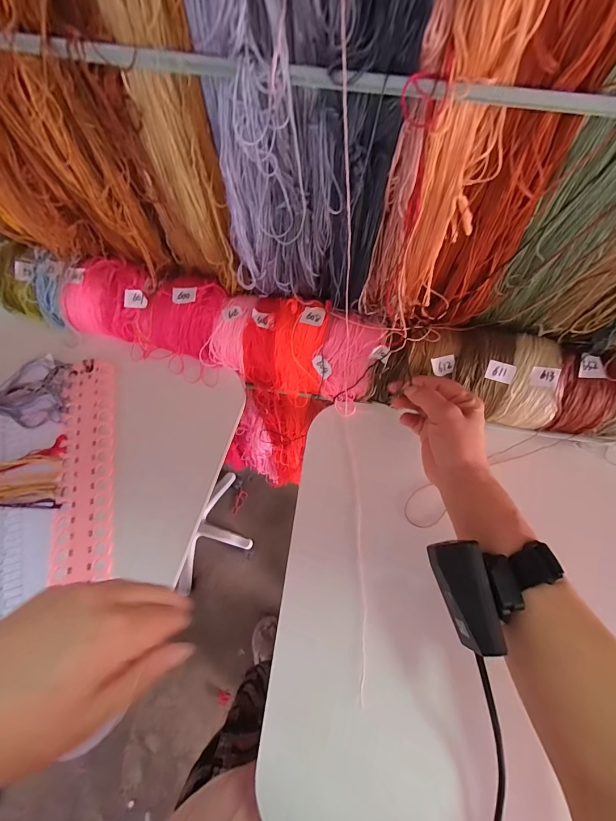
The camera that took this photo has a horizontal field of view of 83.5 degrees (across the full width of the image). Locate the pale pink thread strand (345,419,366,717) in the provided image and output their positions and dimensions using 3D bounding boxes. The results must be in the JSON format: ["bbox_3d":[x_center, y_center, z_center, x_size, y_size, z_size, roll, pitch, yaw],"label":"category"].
[{"bbox_3d":[0.049,0.131,0.345,0.010,0.007,0.261,-1,66,1],"label":"pale pink thread strand"}]

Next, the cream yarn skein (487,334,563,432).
[{"bbox_3d":[0.222,-0.026,0.344,0.048,0.038,0.092,6,103,1],"label":"cream yarn skein"}]

